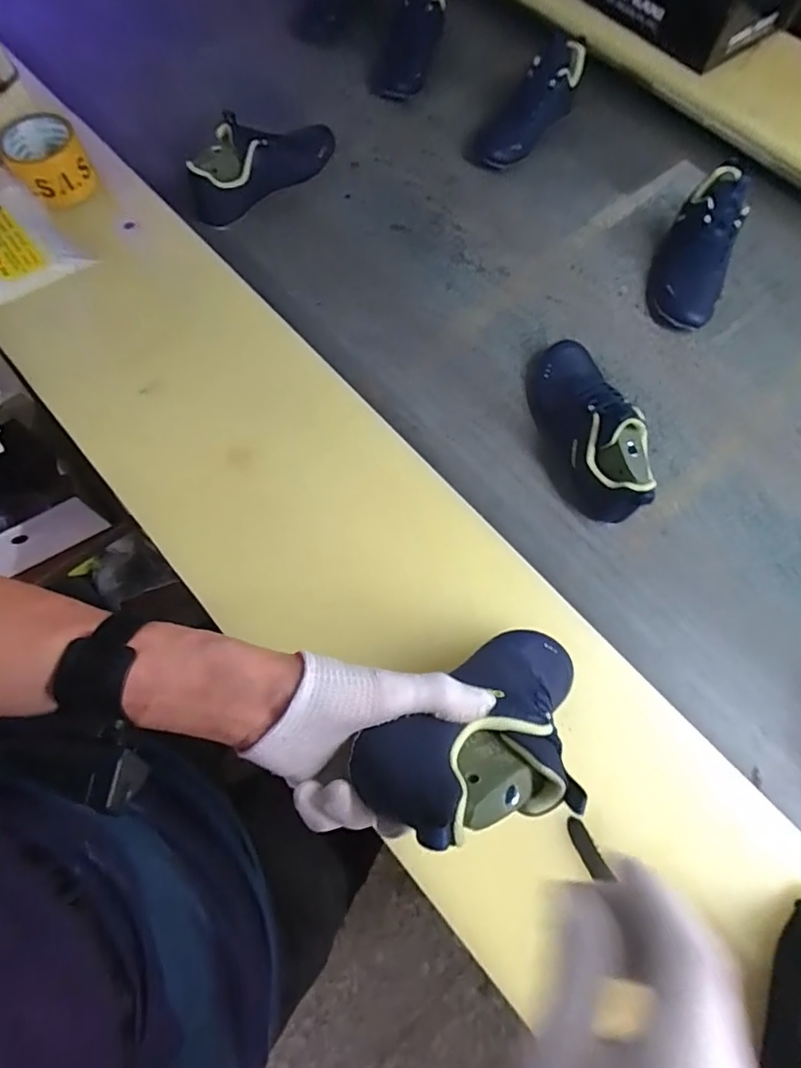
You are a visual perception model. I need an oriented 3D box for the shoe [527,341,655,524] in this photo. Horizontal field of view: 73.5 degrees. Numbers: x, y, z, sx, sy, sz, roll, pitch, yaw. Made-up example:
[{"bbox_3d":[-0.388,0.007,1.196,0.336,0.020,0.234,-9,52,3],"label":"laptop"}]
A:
[{"bbox_3d":[0.213,-0.135,0.622,0.089,0.102,0.244,-9,68,-5],"label":"shoe"}]

